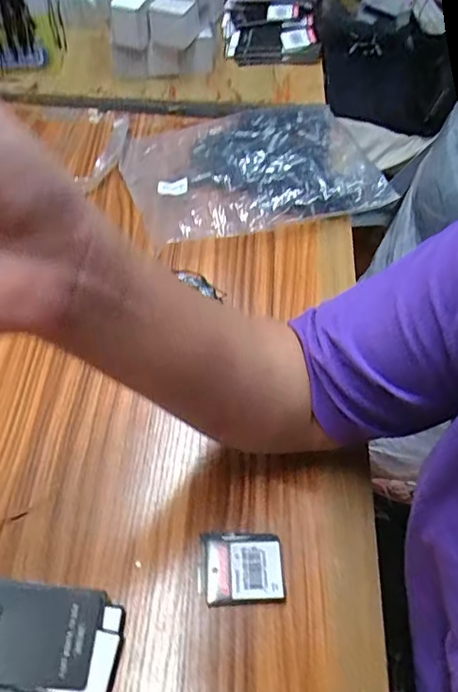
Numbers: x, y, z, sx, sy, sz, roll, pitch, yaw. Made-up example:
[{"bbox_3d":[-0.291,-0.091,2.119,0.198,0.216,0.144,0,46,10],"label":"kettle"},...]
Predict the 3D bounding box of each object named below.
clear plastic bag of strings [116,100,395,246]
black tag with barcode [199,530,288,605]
[{"bbox_3d":[0.022,-0.192,0.558,0.250,0.037,0.191,-13,56,-11],"label":"clear plastic bag of strings"},{"bbox_3d":[0.008,0.145,0.348,0.055,0.009,0.044,-2,55,-4],"label":"black tag with barcode"}]

